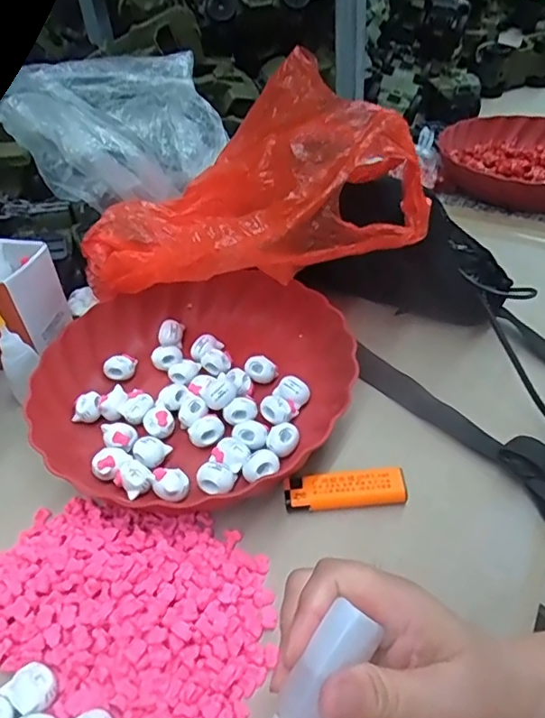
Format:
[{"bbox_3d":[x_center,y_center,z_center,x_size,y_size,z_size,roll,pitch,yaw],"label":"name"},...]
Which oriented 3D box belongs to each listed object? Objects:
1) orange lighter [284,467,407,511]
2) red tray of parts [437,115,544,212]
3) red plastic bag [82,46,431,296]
[{"bbox_3d":[0.048,0.089,0.365,0.079,0.012,0.023,-4,41,3],"label":"orange lighter"},{"bbox_3d":[0.343,-0.263,0.721,0.233,0.039,0.228,13,45,21],"label":"red tray of parts"},{"bbox_3d":[-0.018,-0.140,0.447,0.276,0.124,0.152,13,44,20],"label":"red plastic bag"}]

